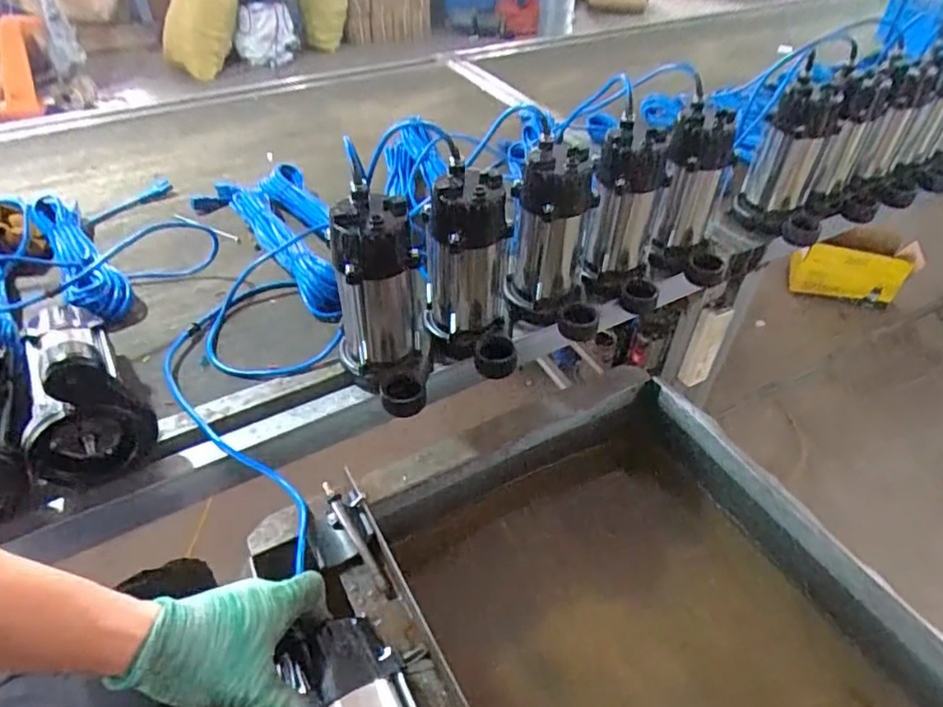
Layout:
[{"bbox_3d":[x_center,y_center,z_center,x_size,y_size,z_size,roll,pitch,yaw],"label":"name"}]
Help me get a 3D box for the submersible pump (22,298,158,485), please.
[{"bbox_3d":[-0.474,0.004,0.714,0.117,0.157,0.276,-19,47,-21],"label":"submersible pump"}]

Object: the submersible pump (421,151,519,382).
[{"bbox_3d":[-0.003,-0.097,0.766,0.118,0.233,0.140,-1,44,-2],"label":"submersible pump"}]

